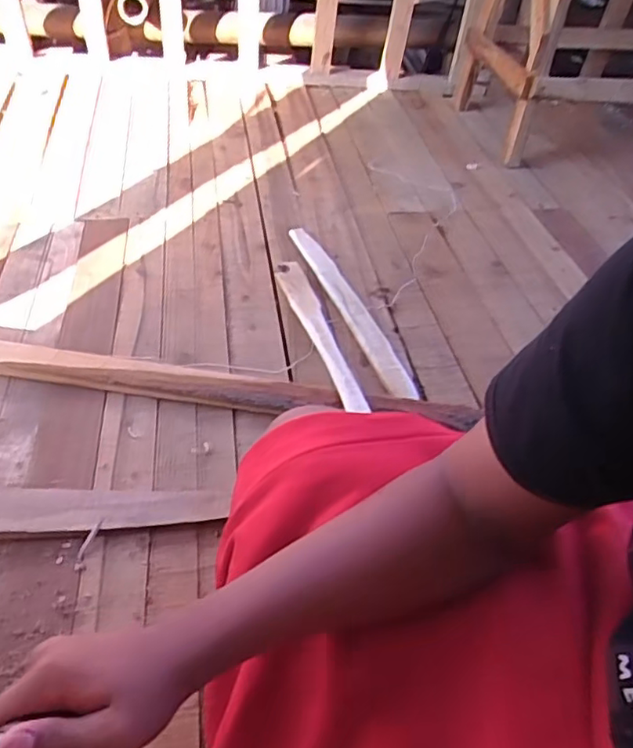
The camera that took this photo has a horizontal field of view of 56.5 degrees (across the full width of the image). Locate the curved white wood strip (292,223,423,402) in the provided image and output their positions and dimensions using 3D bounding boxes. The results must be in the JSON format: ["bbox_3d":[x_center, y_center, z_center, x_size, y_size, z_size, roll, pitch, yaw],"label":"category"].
[{"bbox_3d":[0.053,-0.126,0.993,0.048,0.029,0.434,-11,47,-17],"label":"curved white wood strip"}]

